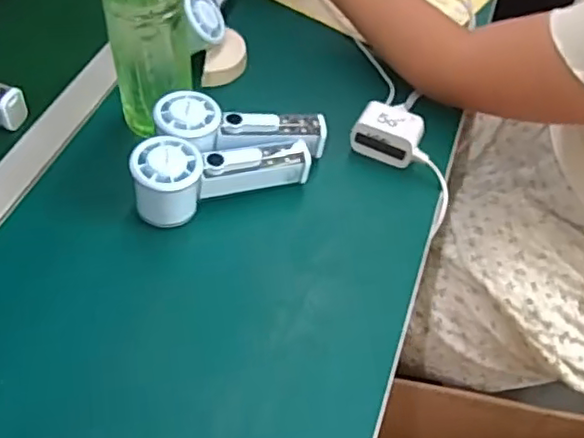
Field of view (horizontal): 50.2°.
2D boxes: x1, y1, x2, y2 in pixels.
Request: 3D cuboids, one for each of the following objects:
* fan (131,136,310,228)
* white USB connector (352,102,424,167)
[{"bbox_3d":[-0.062,-0.044,0.548,0.152,0.068,0.052,-20,55,-17],"label":"fan"},{"bbox_3d":[0.093,-0.082,0.598,0.060,0.036,0.045,23,55,15],"label":"white USB connector"}]

